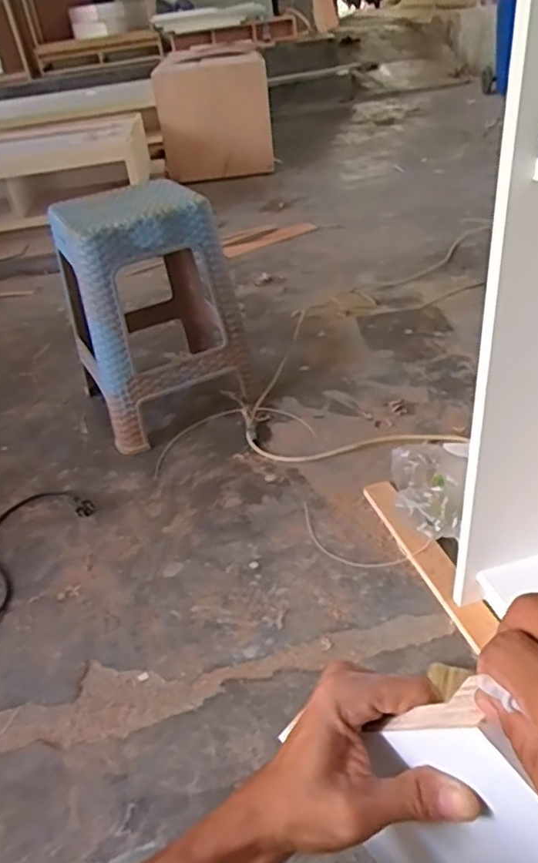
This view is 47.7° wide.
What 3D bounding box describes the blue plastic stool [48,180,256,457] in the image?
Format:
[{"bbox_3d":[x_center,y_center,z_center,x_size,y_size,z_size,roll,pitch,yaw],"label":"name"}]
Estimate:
[{"bbox_3d":[-0.273,-0.290,1.390,0.349,0.481,0.405,-17,37,-14],"label":"blue plastic stool"}]

